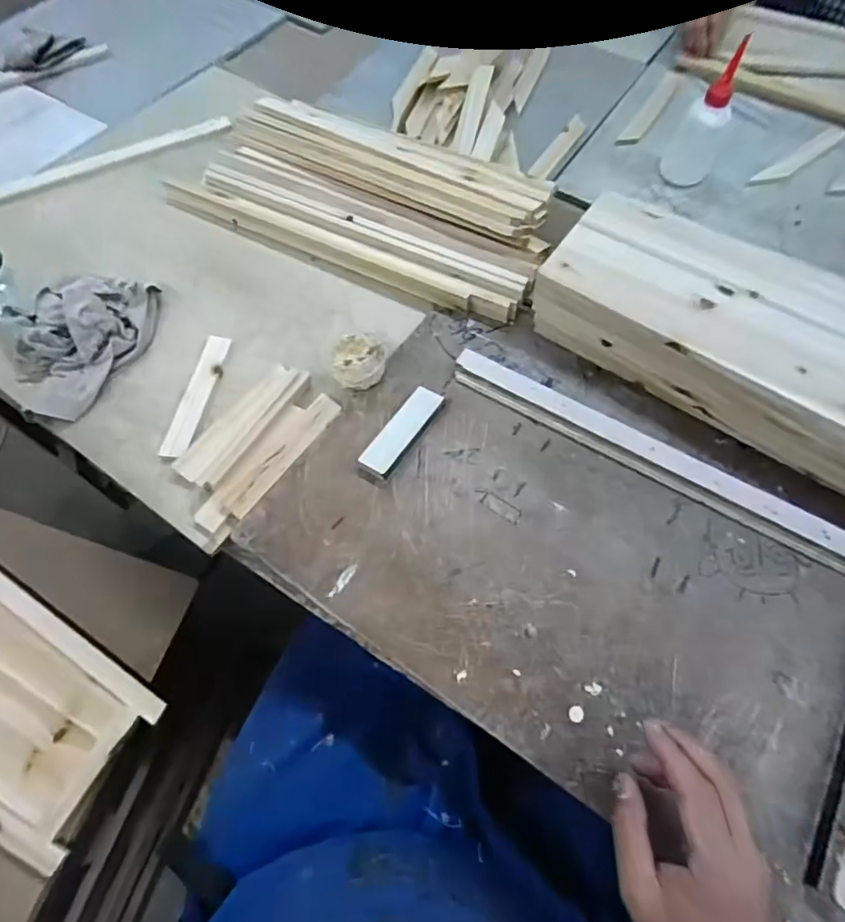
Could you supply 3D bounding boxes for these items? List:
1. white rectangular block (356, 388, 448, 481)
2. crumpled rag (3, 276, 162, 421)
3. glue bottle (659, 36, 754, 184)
[{"bbox_3d":[-0.021,-0.030,0.539,0.035,0.019,0.111,32,68,13],"label":"white rectangular block"},{"bbox_3d":[-0.373,-0.141,0.564,0.164,0.064,0.143,-28,68,-14],"label":"crumpled rag"},{"bbox_3d":[0.383,-0.459,0.683,0.069,0.153,0.058,26,67,11],"label":"glue bottle"}]

